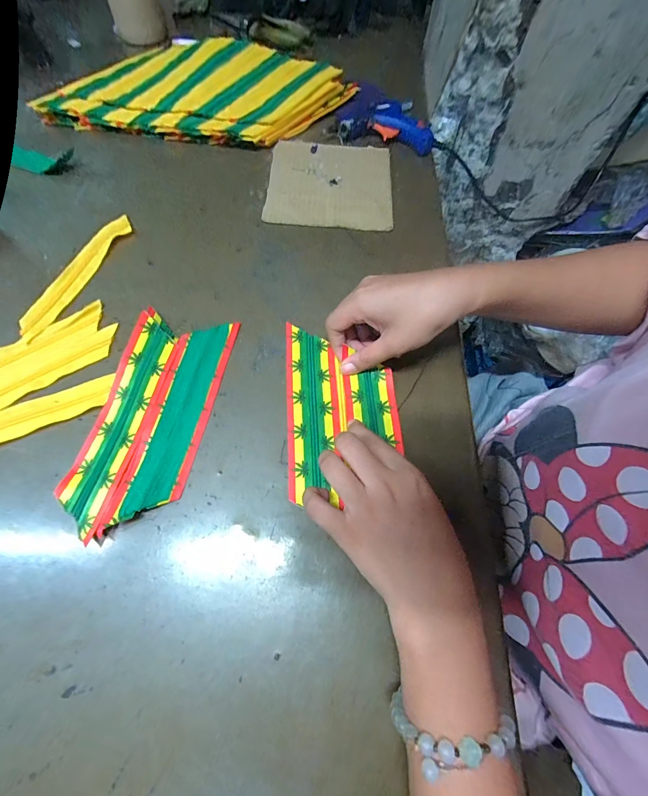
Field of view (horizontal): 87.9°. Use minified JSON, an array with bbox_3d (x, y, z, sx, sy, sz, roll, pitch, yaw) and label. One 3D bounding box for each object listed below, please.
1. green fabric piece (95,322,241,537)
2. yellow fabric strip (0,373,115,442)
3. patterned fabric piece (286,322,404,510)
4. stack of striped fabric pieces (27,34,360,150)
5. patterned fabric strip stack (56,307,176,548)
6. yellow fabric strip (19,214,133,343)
[{"bbox_3d":[-0.125,0.012,0.288,0.046,0.012,0.188,11,66,1],"label":"green fabric piece"},{"bbox_3d":[-0.266,0.023,0.278,0.174,0.004,0.029,-24,69,-13],"label":"yellow fabric strip"},{"bbox_3d":[0.017,0.005,0.303,0.098,0.006,0.161,-1,66,-4],"label":"patterned fabric piece"},{"bbox_3d":[-0.170,-0.445,0.473,0.405,0.048,0.209,11,66,2],"label":"stack of striped fabric pieces"},{"bbox_3d":[-0.169,0.010,0.286,0.045,0.013,0.190,12,66,2],"label":"patterned fabric strip stack"},{"bbox_3d":[-0.252,-0.130,0.349,0.030,0.009,0.169,21,66,6],"label":"yellow fabric strip"}]

